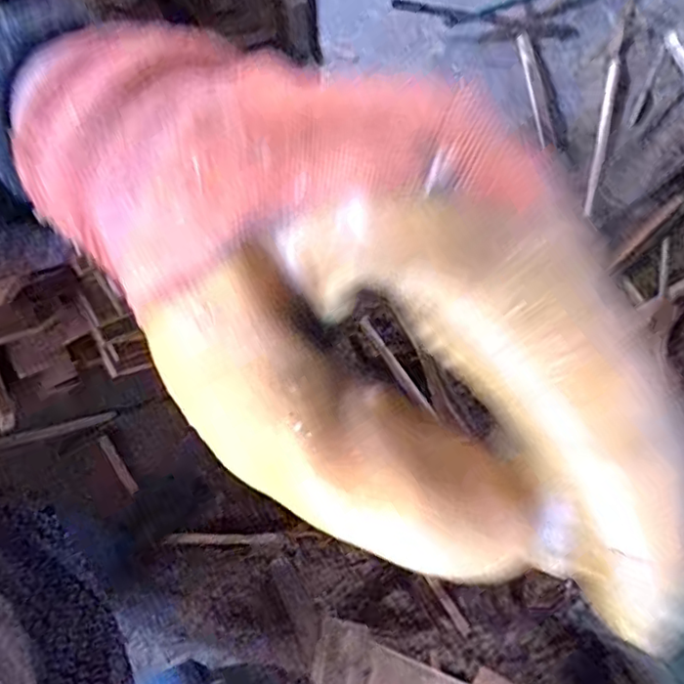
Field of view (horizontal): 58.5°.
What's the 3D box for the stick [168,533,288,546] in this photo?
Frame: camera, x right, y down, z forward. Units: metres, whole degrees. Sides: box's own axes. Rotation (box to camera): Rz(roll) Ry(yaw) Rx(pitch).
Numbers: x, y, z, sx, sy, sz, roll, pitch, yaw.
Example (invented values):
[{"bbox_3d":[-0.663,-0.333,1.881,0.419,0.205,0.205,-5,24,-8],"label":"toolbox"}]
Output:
[{"bbox_3d":[-0.233,0.401,1.244,0.236,0.019,0.024,1,73,1],"label":"stick"}]

